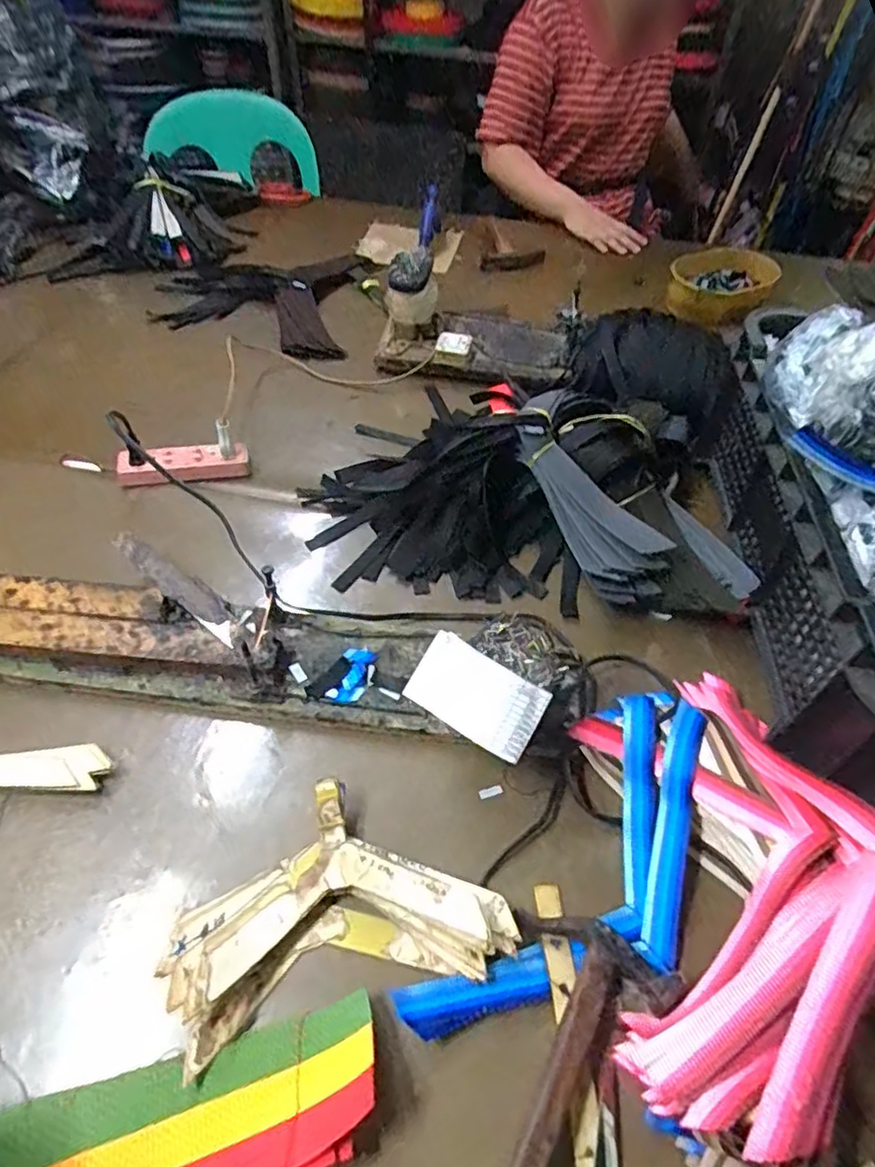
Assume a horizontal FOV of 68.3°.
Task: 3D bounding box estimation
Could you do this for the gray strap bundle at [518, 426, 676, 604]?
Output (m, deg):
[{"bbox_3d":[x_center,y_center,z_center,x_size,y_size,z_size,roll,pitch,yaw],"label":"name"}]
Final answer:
[{"bbox_3d":[0.151,-0.075,0.652,0.074,0.044,0.208,-28,74,-22],"label":"gray strap bundle"}]

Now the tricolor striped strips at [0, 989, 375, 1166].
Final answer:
[{"bbox_3d":[-0.193,0.351,0.395,0.316,0.026,0.089,-18,55,-11],"label":"tricolor striped strips"}]

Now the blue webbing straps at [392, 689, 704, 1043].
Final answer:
[{"bbox_3d":[0.124,0.223,0.487,0.135,0.050,0.314,33,58,21],"label":"blue webbing straps"}]

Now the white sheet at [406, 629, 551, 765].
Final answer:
[{"bbox_3d":[0.030,0.086,0.496,0.100,0.009,0.061,31,89,13],"label":"white sheet"}]

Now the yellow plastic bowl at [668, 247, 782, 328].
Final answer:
[{"bbox_3d":[0.502,-0.533,1.139,0.160,0.062,0.208,31,57,20],"label":"yellow plastic bowl"}]

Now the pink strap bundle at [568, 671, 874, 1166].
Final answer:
[{"bbox_3d":[0.220,0.194,0.465,0.182,0.092,0.322,0,53,-3],"label":"pink strap bundle"}]

